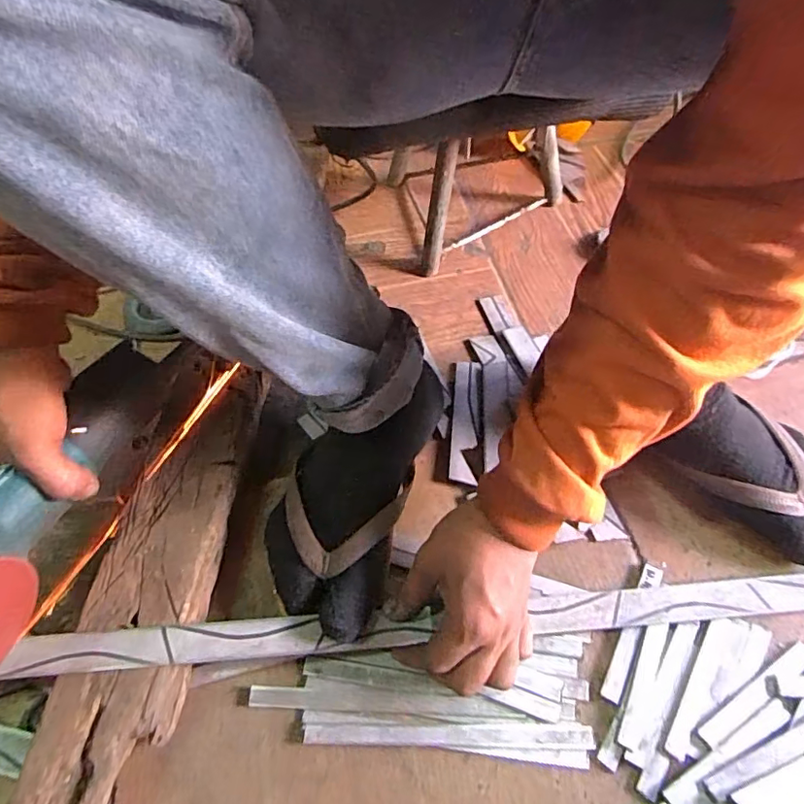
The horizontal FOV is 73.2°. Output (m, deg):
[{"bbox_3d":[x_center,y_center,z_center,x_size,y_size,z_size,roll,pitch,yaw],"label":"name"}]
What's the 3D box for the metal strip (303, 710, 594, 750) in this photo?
[{"bbox_3d":[0.028,0.217,0.356,0.185,0.006,0.017,0,54,4],"label":"metal strip"}]

